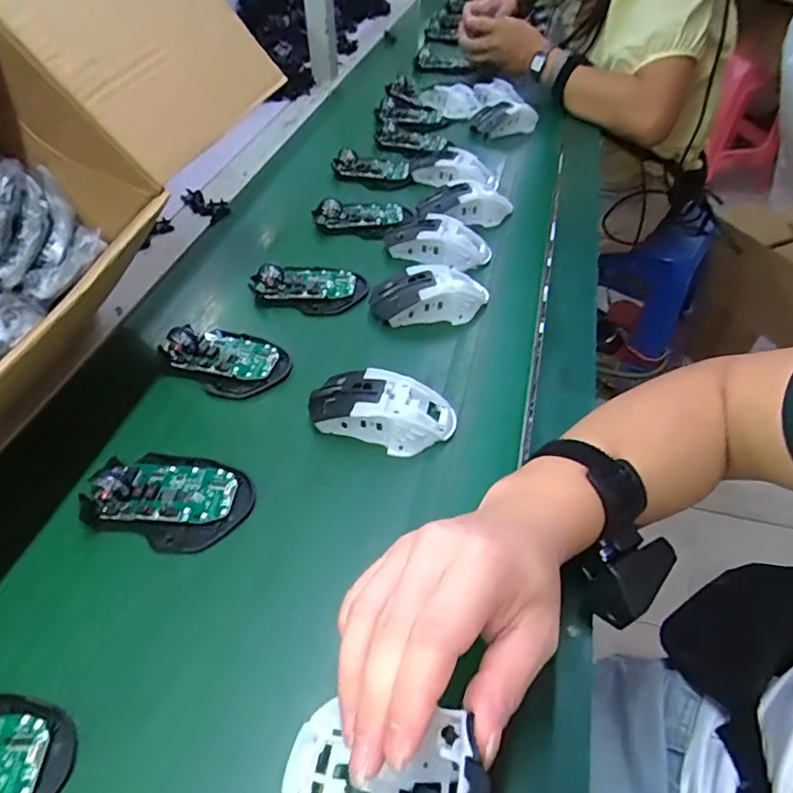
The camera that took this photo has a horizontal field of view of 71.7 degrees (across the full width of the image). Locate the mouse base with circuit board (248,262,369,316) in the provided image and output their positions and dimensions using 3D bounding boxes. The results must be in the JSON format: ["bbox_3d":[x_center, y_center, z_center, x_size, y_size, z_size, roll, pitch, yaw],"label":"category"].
[{"bbox_3d":[-0.090,-0.114,0.563,0.113,0.035,0.059,9,49,8],"label":"mouse base with circuit board"}]

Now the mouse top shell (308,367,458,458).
[{"bbox_3d":[-0.011,0.008,0.440,0.117,0.038,0.062,13,48,12],"label":"mouse top shell"}]

